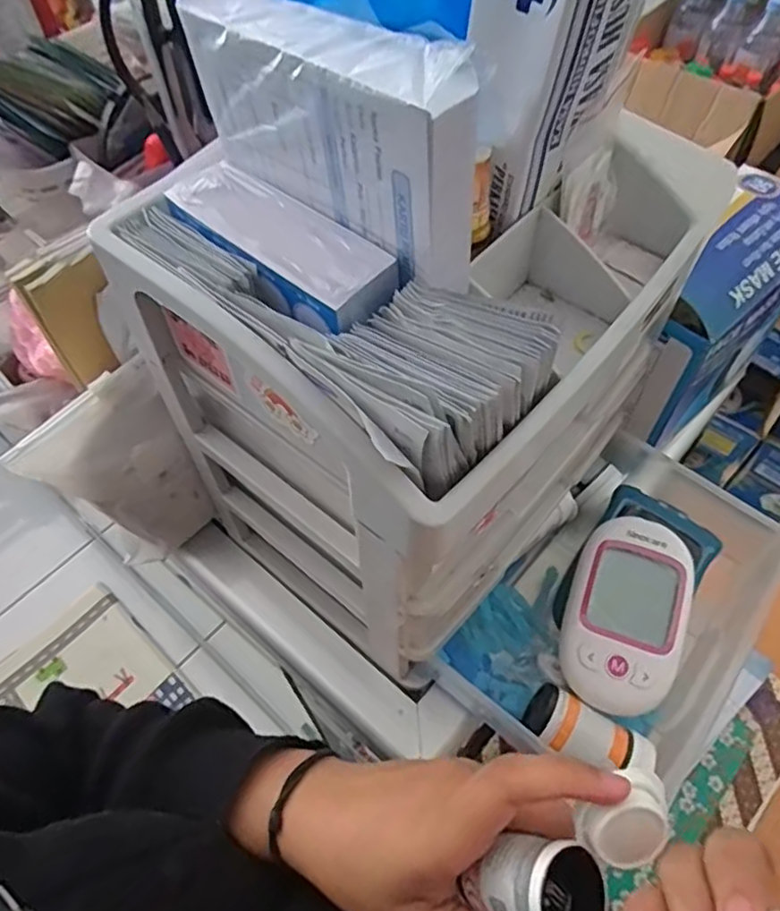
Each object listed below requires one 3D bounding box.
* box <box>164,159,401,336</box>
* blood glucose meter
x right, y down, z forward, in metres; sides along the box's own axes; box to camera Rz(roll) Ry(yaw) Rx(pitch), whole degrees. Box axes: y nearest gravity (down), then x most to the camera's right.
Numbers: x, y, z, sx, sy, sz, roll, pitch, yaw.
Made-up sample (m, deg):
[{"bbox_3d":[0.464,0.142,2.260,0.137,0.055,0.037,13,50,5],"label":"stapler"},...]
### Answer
[{"bbox_3d":[-0.038,-0.071,0.214,0.087,0.014,0.031,36,64,22],"label":"box"},{"bbox_3d":[0.117,0.077,0.315,0.051,0.023,0.092,17,58,12],"label":"blood glucose meter"}]

